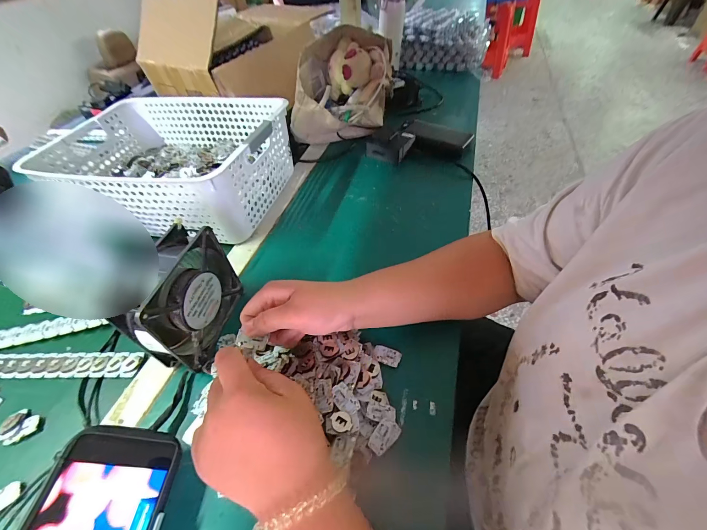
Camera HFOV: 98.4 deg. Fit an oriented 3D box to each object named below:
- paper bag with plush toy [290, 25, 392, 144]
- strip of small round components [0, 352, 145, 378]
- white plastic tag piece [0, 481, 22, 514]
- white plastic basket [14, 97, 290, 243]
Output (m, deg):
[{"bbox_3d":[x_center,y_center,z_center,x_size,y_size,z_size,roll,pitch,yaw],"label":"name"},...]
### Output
[{"bbox_3d":[-0.023,-0.330,0.597,0.160,0.175,0.168,10,51,15],"label":"paper bag with plush toy"},{"bbox_3d":[-0.372,0.117,0.360,0.252,0.005,0.030,-2,49,3],"label":"strip of small round components"},{"bbox_3d":[-0.318,0.213,0.276,0.030,0.007,0.019,-30,53,-21],"label":"white plastic tag piece"},{"bbox_3d":[-0.311,-0.175,0.530,0.369,0.124,0.264,9,50,12],"label":"white plastic basket"}]

